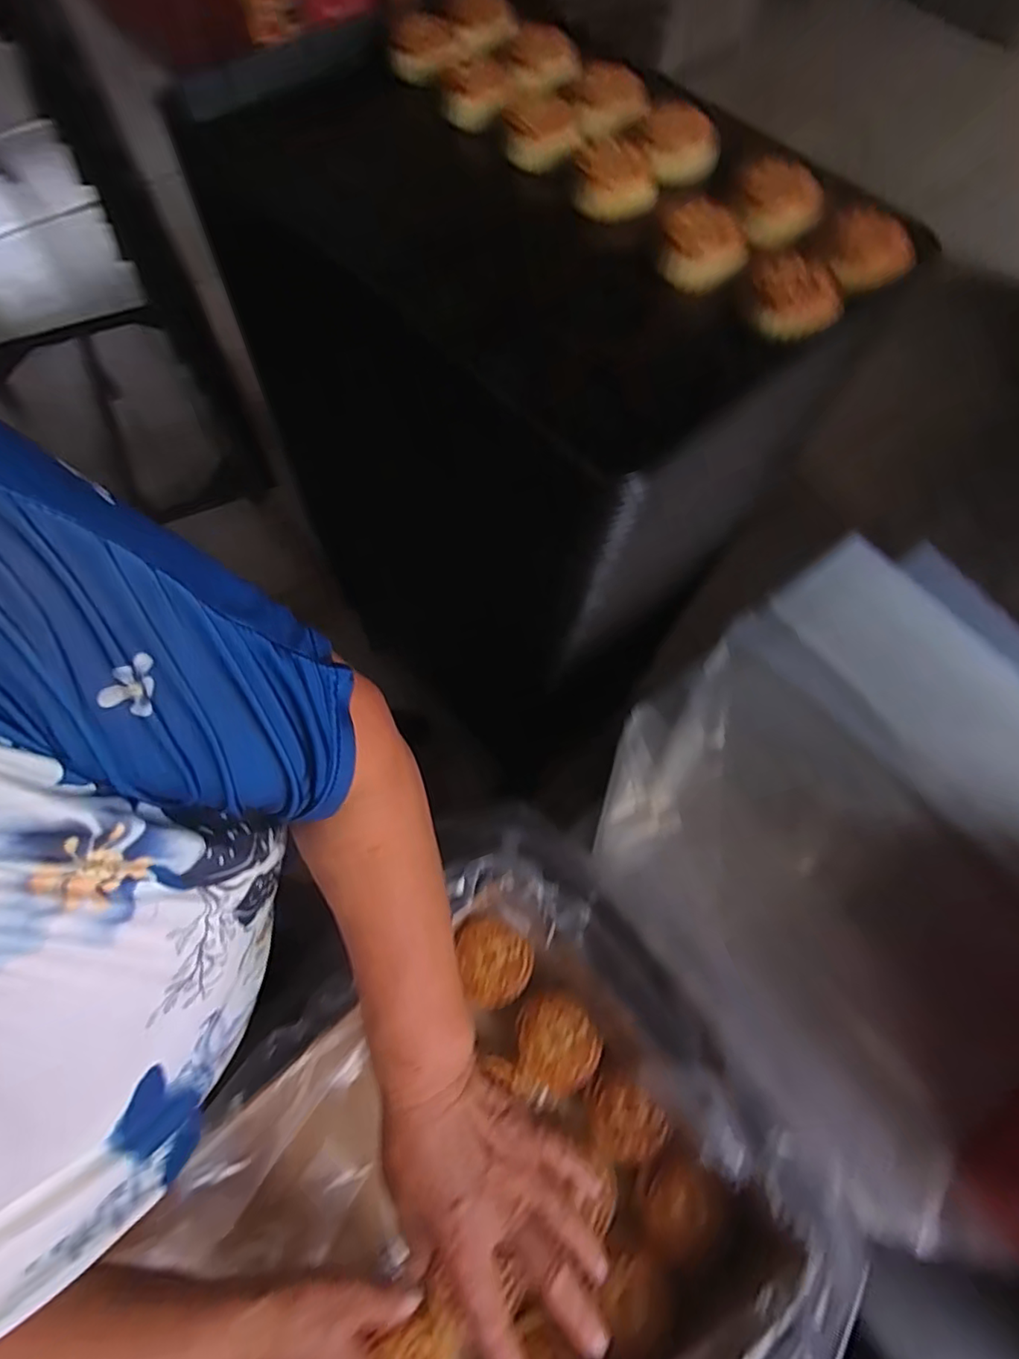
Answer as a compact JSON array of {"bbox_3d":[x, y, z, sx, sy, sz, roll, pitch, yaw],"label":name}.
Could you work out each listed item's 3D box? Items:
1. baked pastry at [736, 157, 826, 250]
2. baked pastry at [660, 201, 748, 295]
[{"bbox_3d":[0.233,-0.409,0.487,0.066,0.029,0.076,-6,69,-5],"label":"baked pastry"},{"bbox_3d":[0.160,-0.359,0.472,0.069,0.033,0.062,15,68,4],"label":"baked pastry"}]

